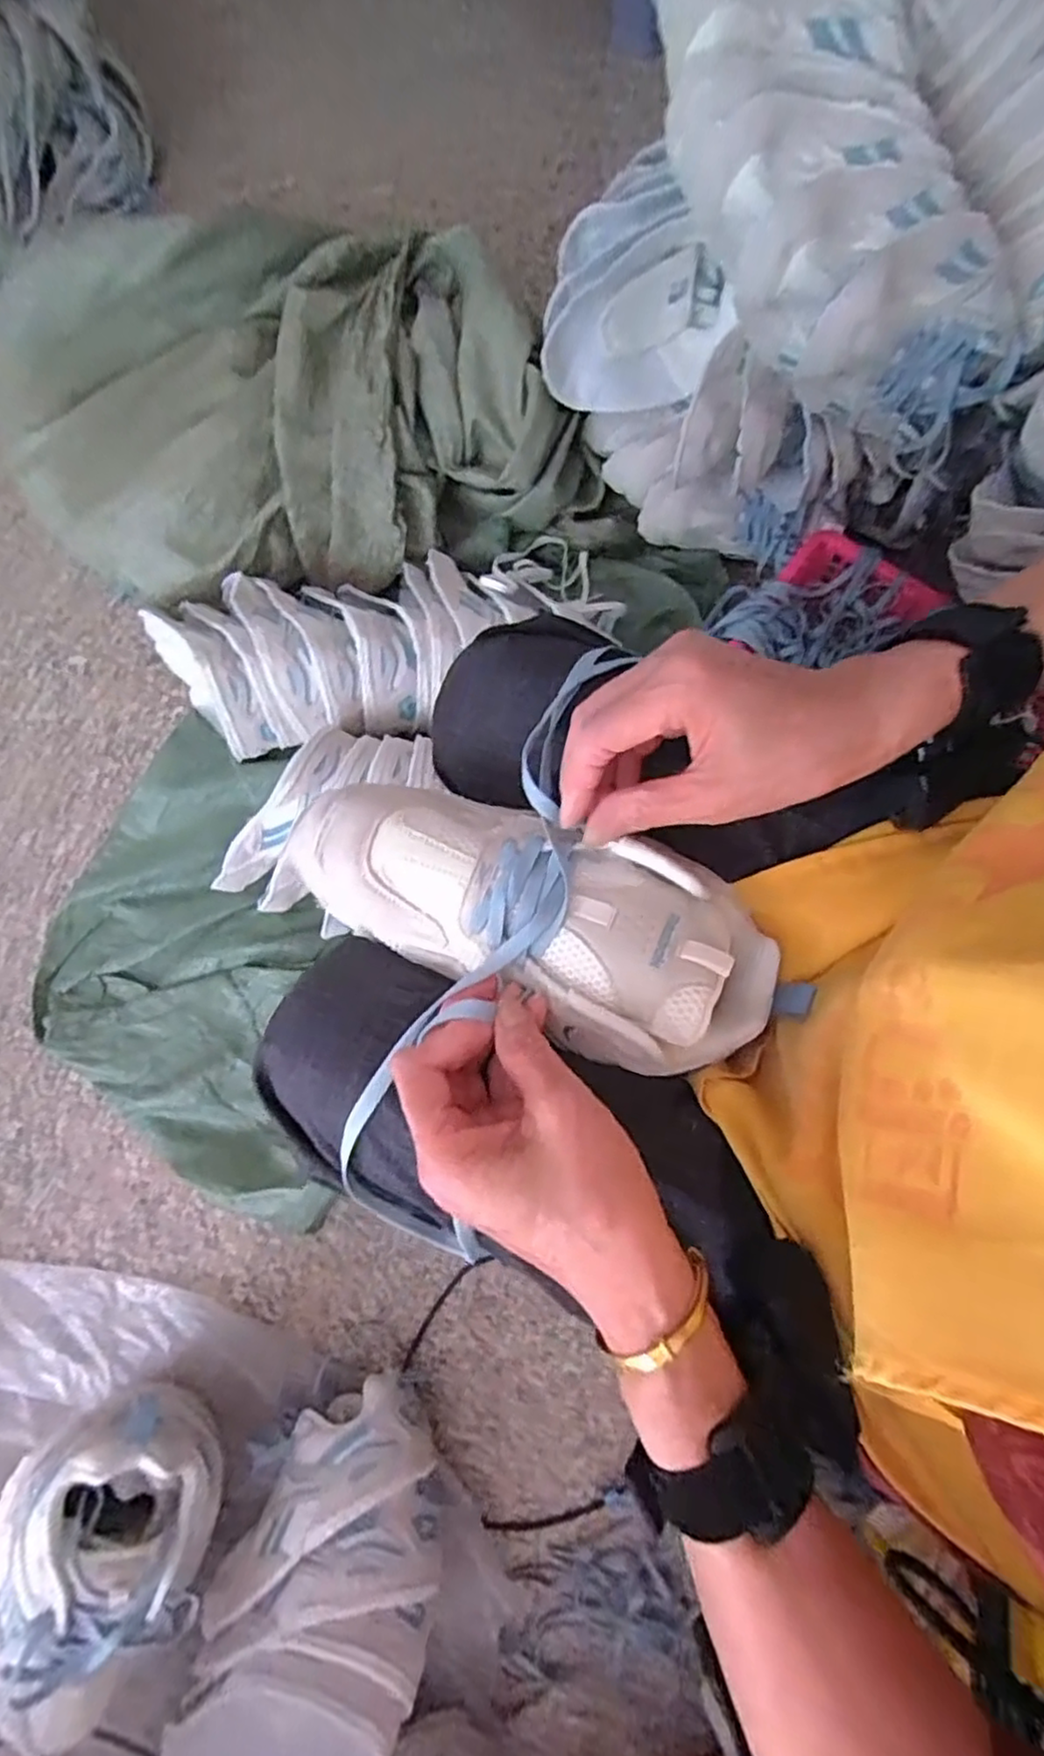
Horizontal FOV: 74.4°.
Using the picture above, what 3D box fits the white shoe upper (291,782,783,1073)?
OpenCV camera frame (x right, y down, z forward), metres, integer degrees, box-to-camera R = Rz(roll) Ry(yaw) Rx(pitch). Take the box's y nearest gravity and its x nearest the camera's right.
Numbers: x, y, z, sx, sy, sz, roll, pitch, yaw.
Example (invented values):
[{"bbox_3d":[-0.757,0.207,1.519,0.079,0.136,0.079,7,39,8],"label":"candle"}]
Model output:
[{"bbox_3d":[0.008,0.016,0.333,0.235,0.059,0.101,20,79,5],"label":"white shoe upper"}]

